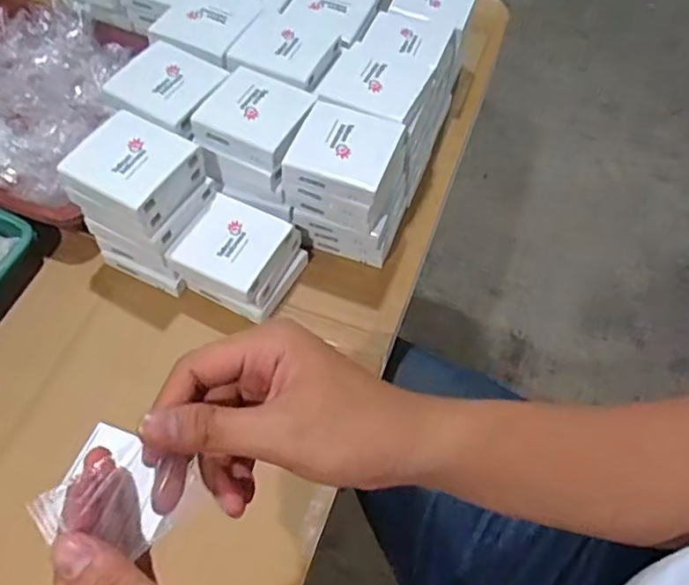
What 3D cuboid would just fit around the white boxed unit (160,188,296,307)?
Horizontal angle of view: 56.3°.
[{"bbox_3d":[-0.100,-0.042,0.581,0.082,0.026,0.083,26,58,12],"label":"white boxed unit"}]

